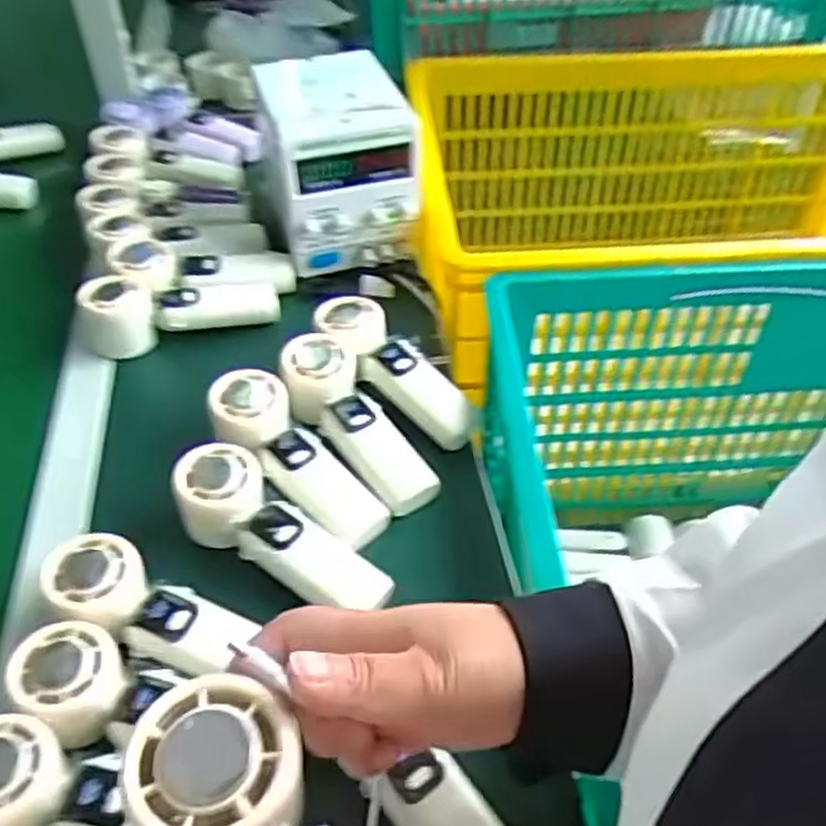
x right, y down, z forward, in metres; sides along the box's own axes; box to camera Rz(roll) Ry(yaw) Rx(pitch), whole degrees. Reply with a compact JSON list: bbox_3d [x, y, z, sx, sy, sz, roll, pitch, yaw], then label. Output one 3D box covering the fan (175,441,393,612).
[{"bbox_3d":[-0.092,0.087,0.540,0.164,0.051,0.053,31,52,12],"label":"fan"}]

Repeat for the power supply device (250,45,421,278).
[{"bbox_3d":[-0.079,-0.252,0.781,0.128,0.143,0.174,-15,47,-14],"label":"power supply device"}]

